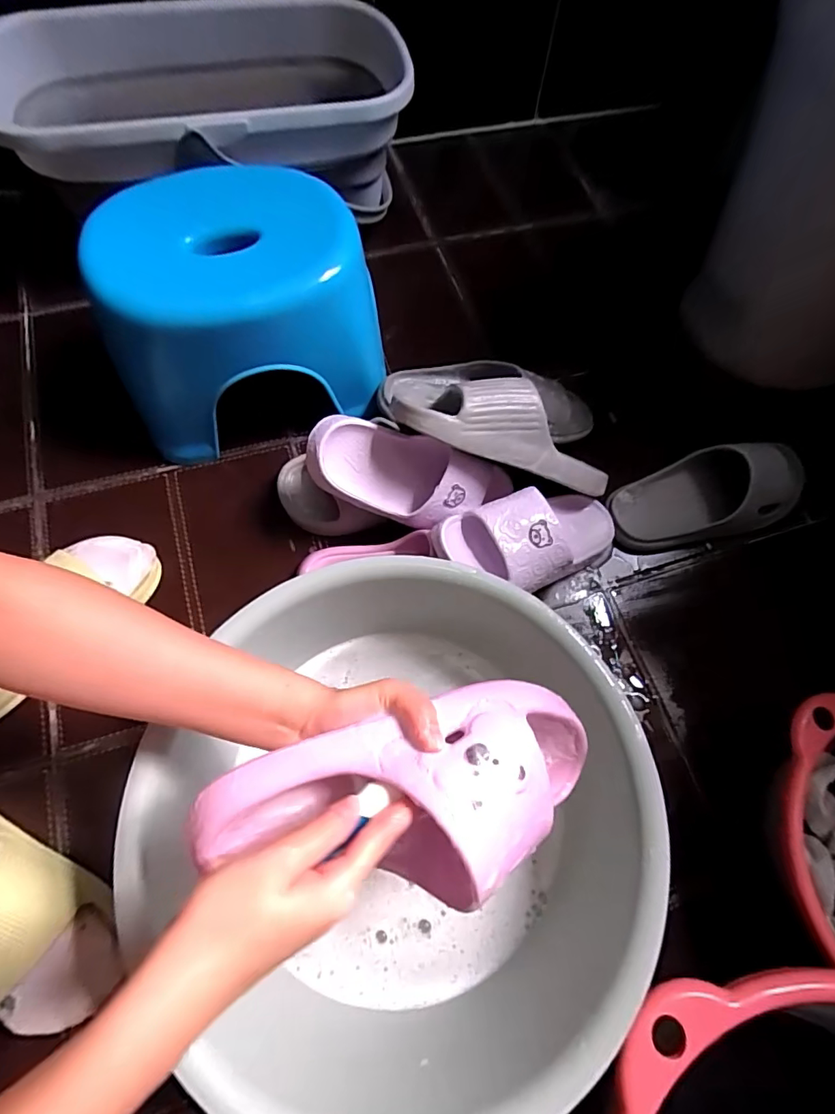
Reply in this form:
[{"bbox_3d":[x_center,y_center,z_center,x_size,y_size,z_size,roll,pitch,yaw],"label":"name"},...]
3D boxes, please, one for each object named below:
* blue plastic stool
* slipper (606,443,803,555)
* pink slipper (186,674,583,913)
[{"bbox_3d":[-0.202,-0.290,0.590,0.293,0.180,0.218,-18,69,-10],"label":"blue plastic stool"},{"bbox_3d":[0.362,-0.078,0.614,0.261,0.069,0.102,-10,68,-7],"label":"slipper"},{"bbox_3d":[-0.003,0.147,0.309,0.243,0.086,0.110,-6,67,-9],"label":"pink slipper"}]

